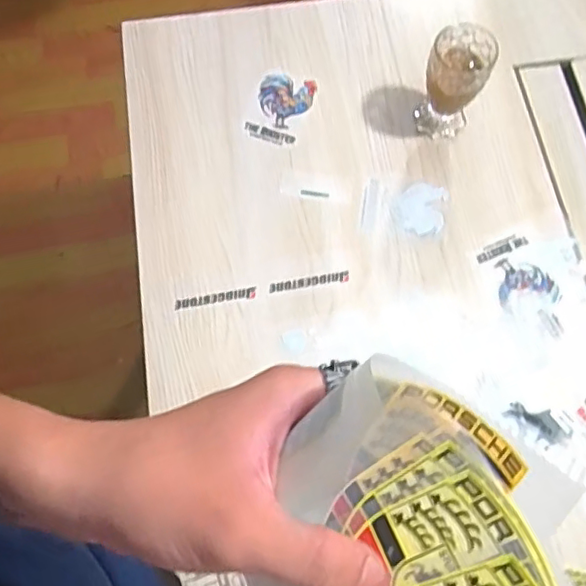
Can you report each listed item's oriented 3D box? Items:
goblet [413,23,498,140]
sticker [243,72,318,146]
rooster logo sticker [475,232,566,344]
[{"bbox_3d":[0.196,-0.256,0.727,0.069,0.120,0.074,0,72,1],"label":"goblet"},{"bbox_3d":[-0.016,-0.246,0.785,0.073,0.004,0.104,18,74,0],"label":"sticker"},{"bbox_3d":[0.280,-0.005,0.705,0.074,0.004,0.133,-23,73,-7],"label":"rooster logo sticker"}]

